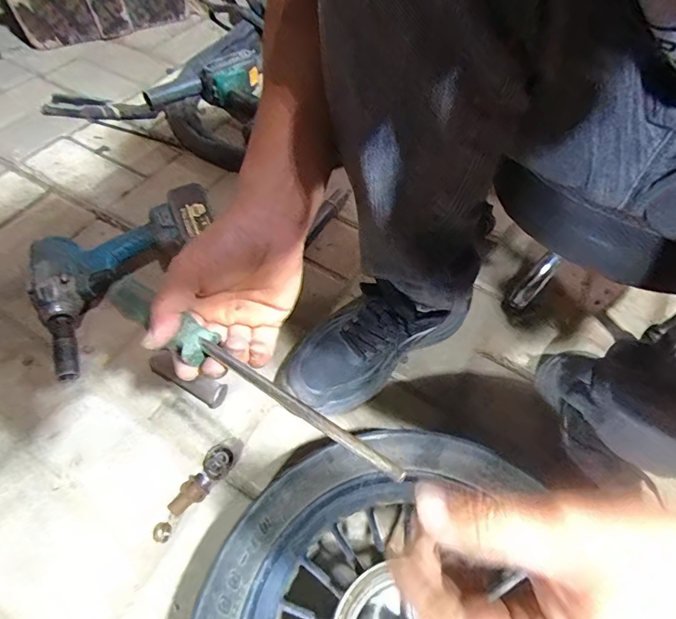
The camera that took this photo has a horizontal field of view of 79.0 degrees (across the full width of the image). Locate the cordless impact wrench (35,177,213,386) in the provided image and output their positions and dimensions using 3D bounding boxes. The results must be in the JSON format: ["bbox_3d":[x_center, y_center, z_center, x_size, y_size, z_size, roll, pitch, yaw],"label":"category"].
[{"bbox_3d":[-0.288,-0.061,0.539,0.136,0.078,0.277,31,62,15],"label":"cordless impact wrench"}]

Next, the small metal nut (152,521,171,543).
[{"bbox_3d":[-0.178,0.222,0.410,0.019,0.016,0.018,1,58,-2],"label":"small metal nut"}]

